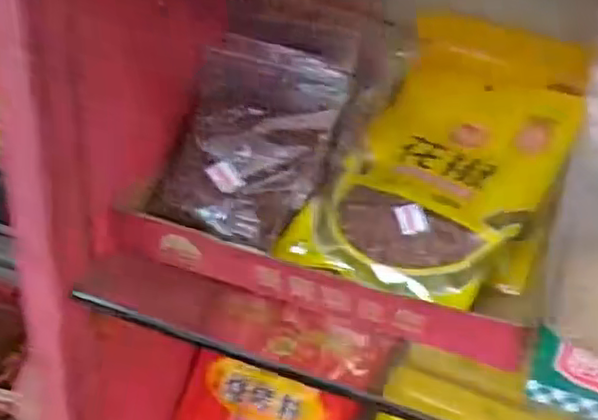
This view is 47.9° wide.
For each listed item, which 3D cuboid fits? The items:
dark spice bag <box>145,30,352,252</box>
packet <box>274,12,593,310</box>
[{"bbox_3d":[-0.032,-0.050,0.485,0.103,0.149,0.025,19,-14,1],"label":"dark spice bag"},{"bbox_3d":[0.106,-0.031,0.482,0.149,0.043,0.217,25,71,28],"label":"packet"}]

